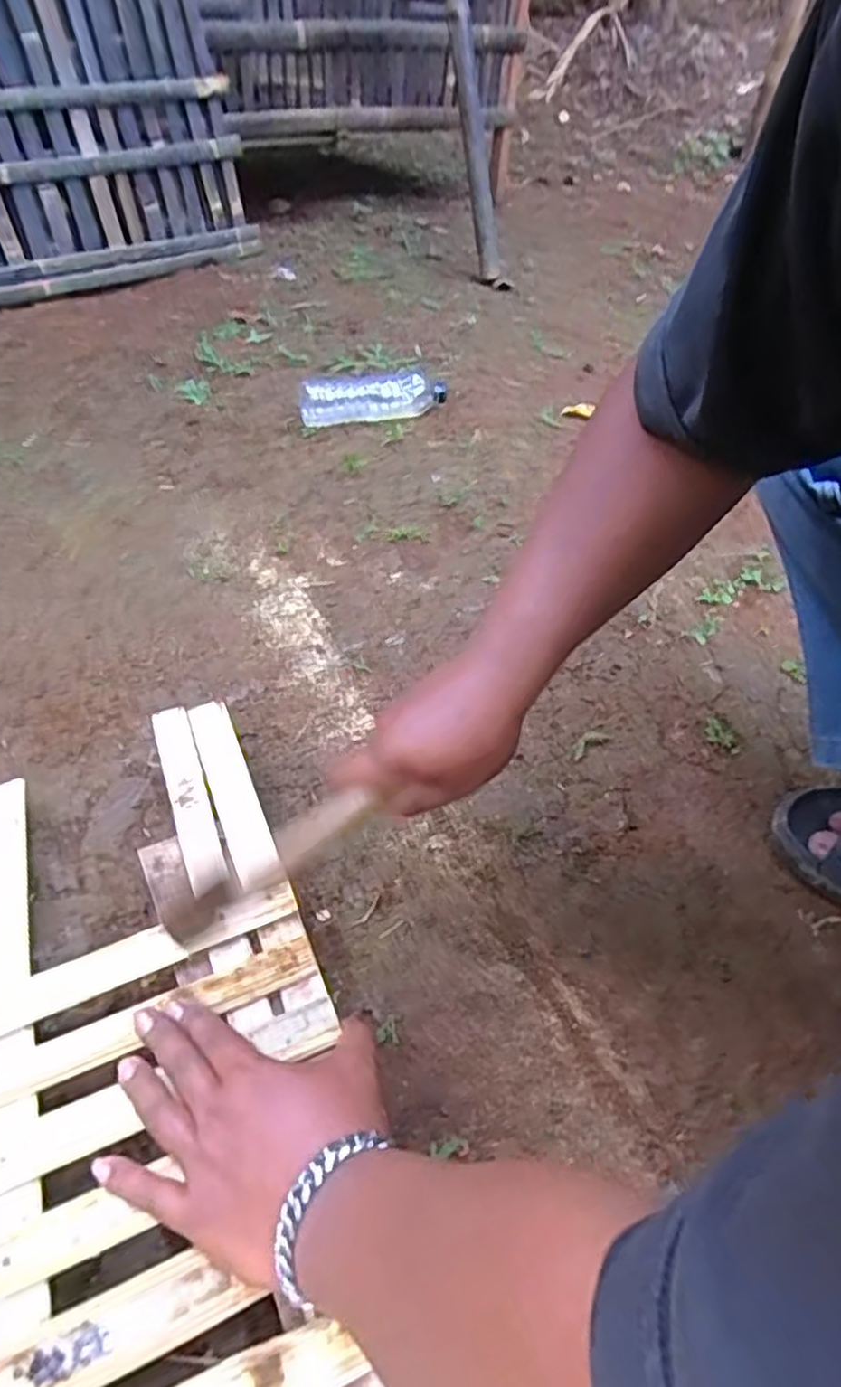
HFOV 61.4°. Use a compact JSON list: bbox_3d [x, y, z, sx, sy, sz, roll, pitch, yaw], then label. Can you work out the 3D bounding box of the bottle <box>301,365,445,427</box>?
[{"bbox_3d":[-0.069,-0.456,1.081,0.233,0.068,0.053,-16,50,-16],"label":"bottle"}]

